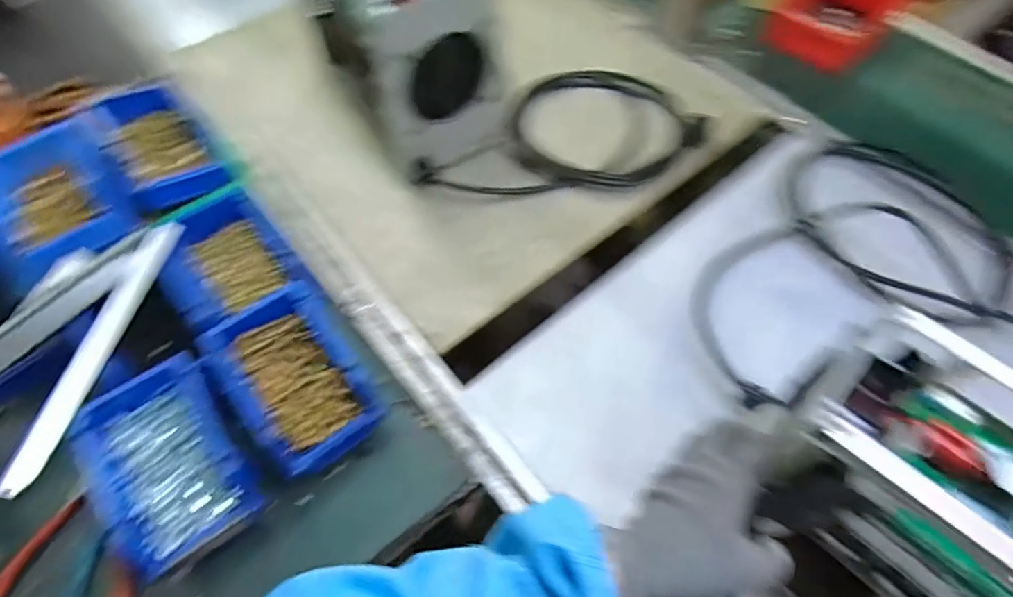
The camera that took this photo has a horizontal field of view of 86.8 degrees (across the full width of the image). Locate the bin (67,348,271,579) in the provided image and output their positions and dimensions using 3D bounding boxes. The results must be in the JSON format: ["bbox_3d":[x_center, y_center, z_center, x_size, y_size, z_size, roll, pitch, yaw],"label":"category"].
[{"bbox_3d":[-0.296,0.147,0.483,0.119,0.065,0.162,-31,64,-17],"label":"bin"}]

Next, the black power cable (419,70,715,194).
[{"bbox_3d":[0.074,-0.236,0.747,0.398,0.033,0.213,-4,59,-3],"label":"black power cable"}]

